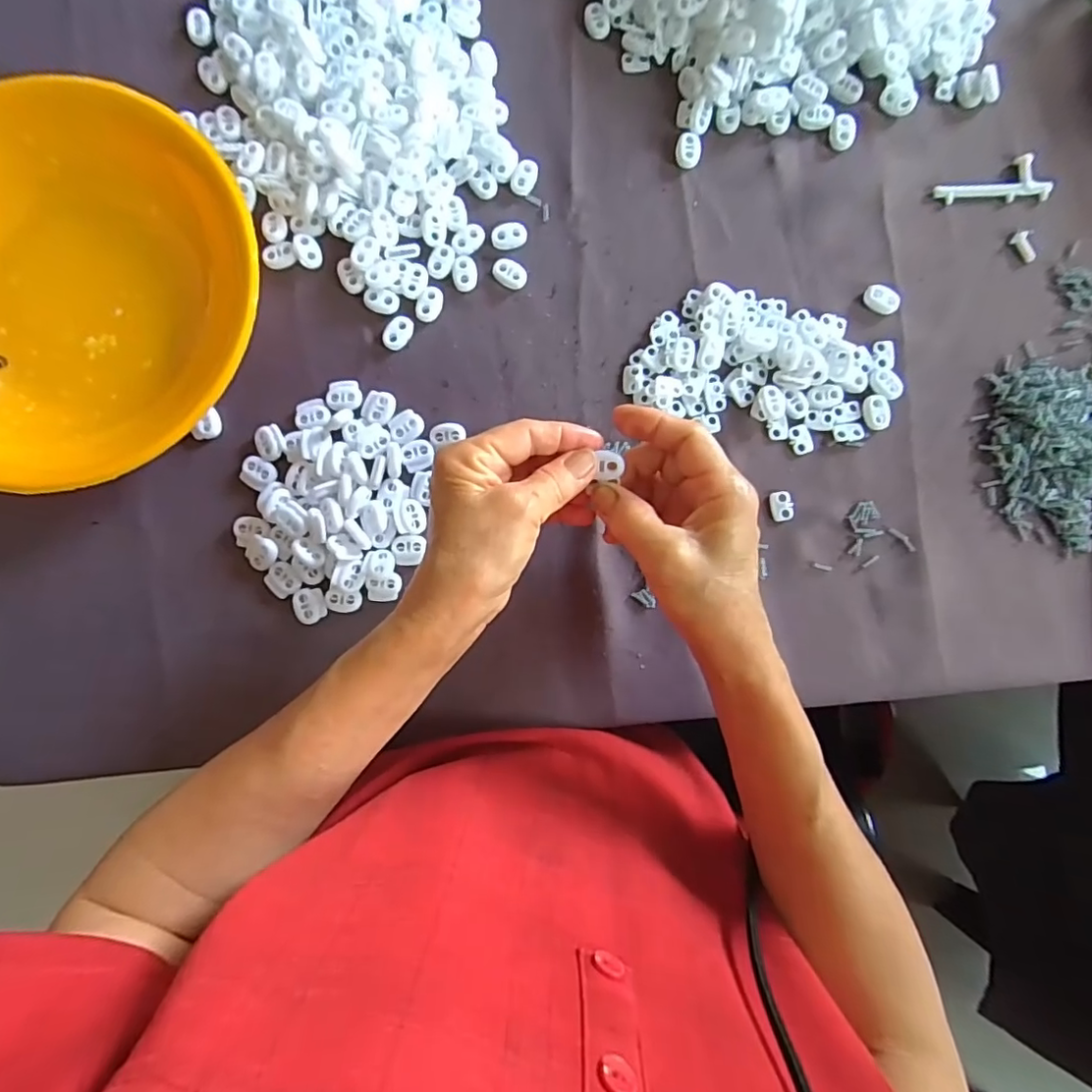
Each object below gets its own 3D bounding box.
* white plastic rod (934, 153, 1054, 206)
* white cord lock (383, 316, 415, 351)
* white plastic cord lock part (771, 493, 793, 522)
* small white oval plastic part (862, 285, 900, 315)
[{"bbox_3d":[0.290,-0.238,0.376,0.073,0.006,0.027,-3,86,-1],"label":"white plastic rod"},{"bbox_3d":[-0.093,-0.135,0.367,0.014,0.004,0.023,32,86,2],"label":"white cord lock"},{"bbox_3d":[0.150,-0.025,0.368,0.013,0.004,0.019,-5,86,-1],"label":"white plastic cord lock part"},{"bbox_3d":[0.214,-0.157,0.369,0.022,0.009,0.012,30,86,2],"label":"small white oval plastic part"}]

